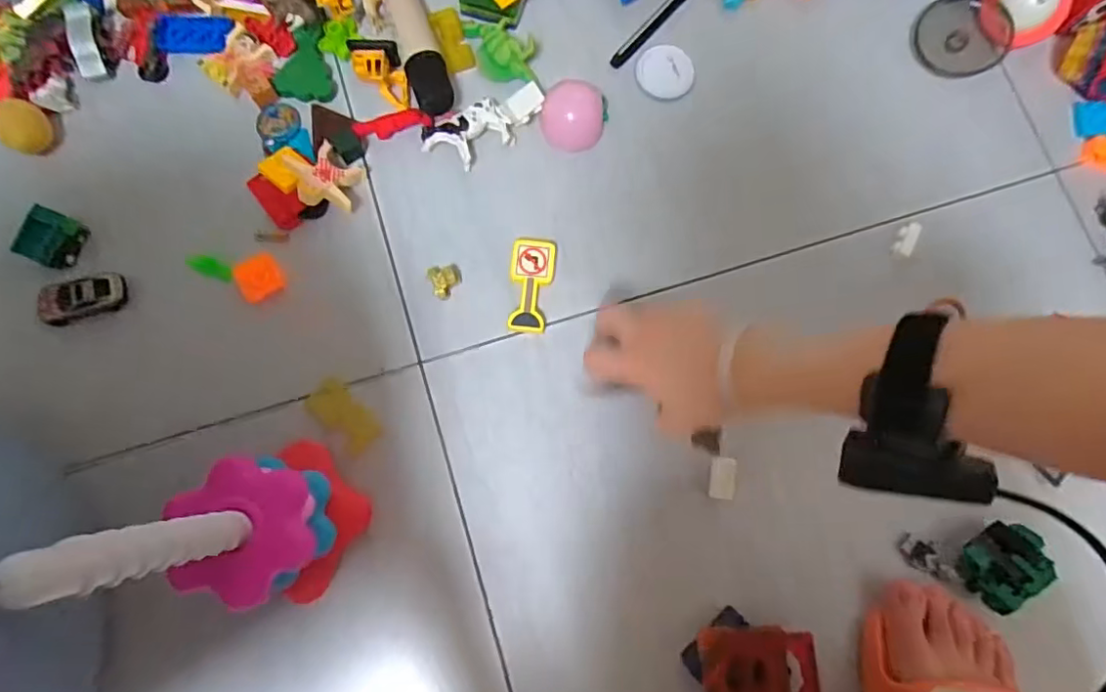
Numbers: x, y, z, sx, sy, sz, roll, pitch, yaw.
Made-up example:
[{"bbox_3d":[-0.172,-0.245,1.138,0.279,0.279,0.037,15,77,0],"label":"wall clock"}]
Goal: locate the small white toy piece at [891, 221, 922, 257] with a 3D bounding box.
[{"bbox_3d":[0.307,-0.093,0.508,0.016,0.011,0.032,25,80,3],"label":"small white toy piece"}]

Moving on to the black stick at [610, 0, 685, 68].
[{"bbox_3d":[0.098,-0.309,0.551,0.015,0.006,0.125,41,81,6],"label":"black stick"}]

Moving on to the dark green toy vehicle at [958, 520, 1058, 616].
[{"bbox_3d":[0.344,0.166,0.445,0.057,0.040,0.046,-38,82,-8],"label":"dark green toy vehicle"}]

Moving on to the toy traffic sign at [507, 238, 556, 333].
[{"bbox_3d":[-0.018,-0.051,0.497,0.036,0.014,0.080,5,79,0],"label":"toy traffic sign"}]

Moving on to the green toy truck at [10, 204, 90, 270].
[{"bbox_3d":[-0.420,-0.089,0.492,0.024,0.042,0.044,19,79,2],"label":"green toy truck"}]

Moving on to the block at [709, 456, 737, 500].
[{"bbox_3d":[0.136,0.106,0.466,0.020,0.006,0.033,6,79,0],"label":"block"}]

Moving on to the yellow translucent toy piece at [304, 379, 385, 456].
[{"bbox_3d":[-0.171,0.056,0.477,0.065,0.007,0.034,43,81,6],"label":"yellow translucent toy piece"}]

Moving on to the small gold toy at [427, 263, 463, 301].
[{"bbox_3d":[-0.091,-0.058,0.497,0.027,0.018,0.030,-22,81,-5],"label":"small gold toy"}]

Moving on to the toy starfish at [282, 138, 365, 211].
[{"bbox_3d":[-0.193,-0.145,0.503,0.055,0.033,0.064,-31,81,-7],"label":"toy starfish"}]

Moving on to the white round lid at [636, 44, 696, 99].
[{"bbox_3d":[0.104,-0.255,0.540,0.052,0.004,0.054,0,79,-1],"label":"white round lid"}]

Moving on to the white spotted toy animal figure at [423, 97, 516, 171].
[{"bbox_3d":[-0.076,-0.187,0.517,0.075,0.018,0.047,-27,81,-6],"label":"white spotted toy animal figure"}]

